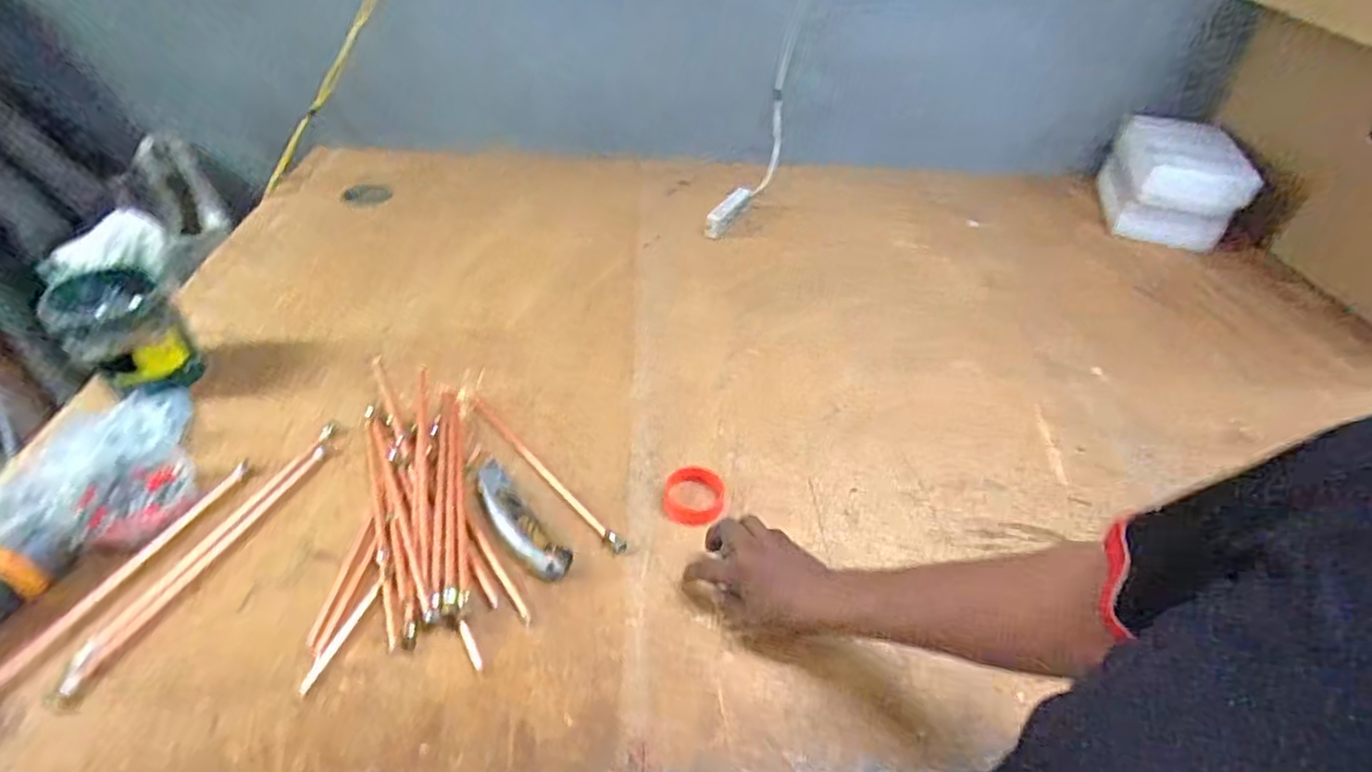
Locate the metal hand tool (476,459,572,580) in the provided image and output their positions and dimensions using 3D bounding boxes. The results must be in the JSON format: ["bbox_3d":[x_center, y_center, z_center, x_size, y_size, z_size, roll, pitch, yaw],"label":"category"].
[{"bbox_3d":[-0.180,0.136,0.680,0.044,0.024,0.170,-27,50,-32],"label":"metal hand tool"}]

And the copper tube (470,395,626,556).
[{"bbox_3d":[-0.164,0.094,0.739,0.016,0.011,0.286,-30,52,-34],"label":"copper tube"}]

